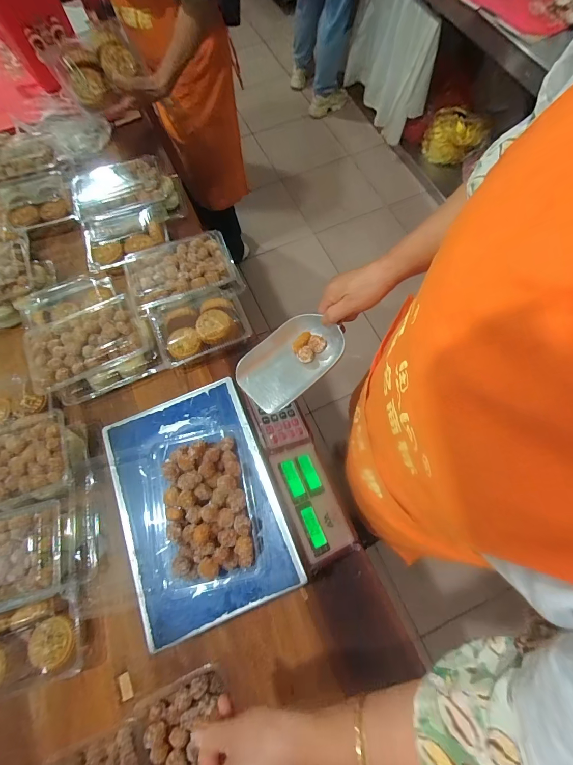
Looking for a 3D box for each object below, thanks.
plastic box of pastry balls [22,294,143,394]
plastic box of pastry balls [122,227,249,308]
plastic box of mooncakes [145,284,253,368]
[{"bbox_3d":[-0.375,-0.071,0.626,0.192,0.040,0.121,-26,71,-8],"label":"plastic box of pastry balls"},{"bbox_3d":[-0.211,-0.223,0.708,0.218,0.068,0.130,-17,70,-5],"label":"plastic box of pastry balls"},{"bbox_3d":[-0.173,-0.117,0.679,0.181,0.060,0.122,-22,70,-7],"label":"plastic box of mooncakes"}]

